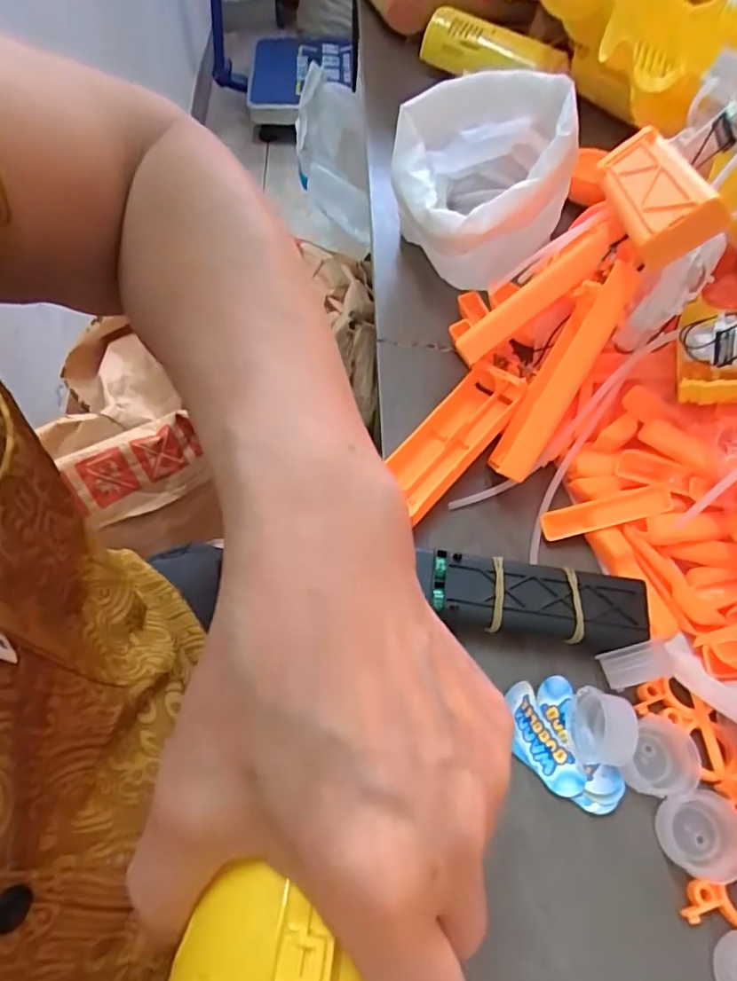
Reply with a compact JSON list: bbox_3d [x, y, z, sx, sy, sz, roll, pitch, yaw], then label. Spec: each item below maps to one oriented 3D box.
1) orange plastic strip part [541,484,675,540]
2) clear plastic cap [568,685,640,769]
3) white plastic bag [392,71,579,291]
[{"bbox_3d":[0.118,0.011,0.286,0.064,0.006,0.014,-15,61,7],"label":"orange plastic strip part"},{"bbox_3d":[0.096,0.097,0.236,0.019,0.018,0.028,6,60,1],"label":"clear plastic cap"},{"bbox_3d":[0.069,-0.195,0.368,0.106,0.082,0.126,2,60,-1],"label":"white plastic bag"}]

